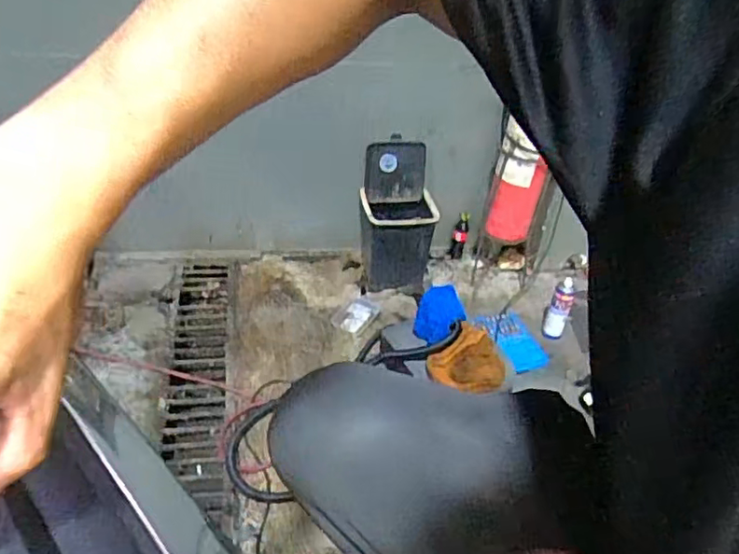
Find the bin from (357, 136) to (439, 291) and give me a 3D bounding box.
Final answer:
[{"bbox_3d":[0.091,-0.195,1.923,0.243,0.418,0.204,8,37,4],"label":"bin"}]

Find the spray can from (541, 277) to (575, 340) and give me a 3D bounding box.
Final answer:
[{"bbox_3d":[0.563,0.099,1.785,0.062,0.194,0.065,3,37,-3],"label":"spray can"}]

